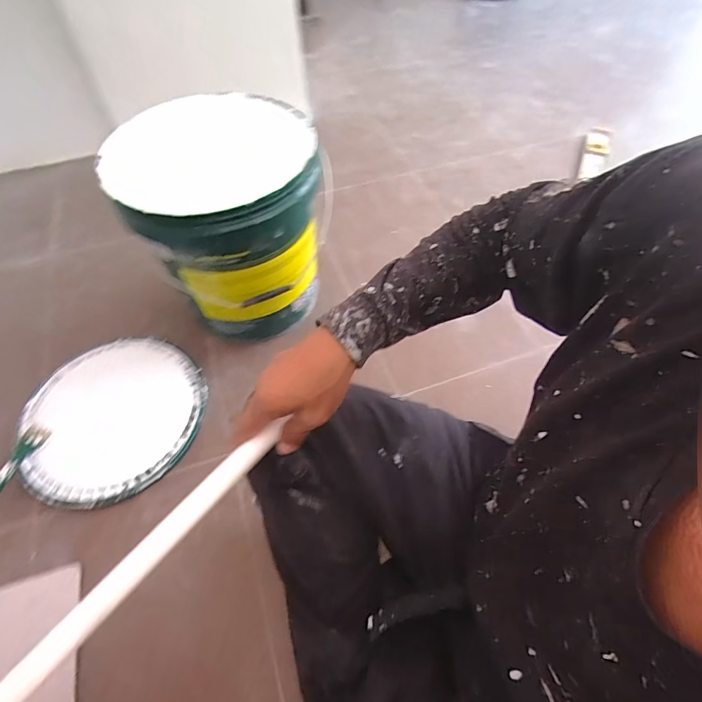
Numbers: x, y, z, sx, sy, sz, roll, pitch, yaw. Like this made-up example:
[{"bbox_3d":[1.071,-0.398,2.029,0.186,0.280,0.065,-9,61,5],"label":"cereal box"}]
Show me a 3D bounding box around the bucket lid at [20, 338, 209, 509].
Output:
[{"bbox_3d":[-0.417,0.105,0.720,0.298,0.011,0.301,0,57,0],"label":"bucket lid"}]

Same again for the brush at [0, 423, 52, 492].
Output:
[{"bbox_3d":[-0.544,0.184,0.642,0.037,0.011,0.146,19,59,12],"label":"brush"}]

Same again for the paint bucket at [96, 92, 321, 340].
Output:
[{"bbox_3d":[-0.195,-0.221,0.703,0.280,0.273,0.298,-1,57,1],"label":"paint bucket"}]

